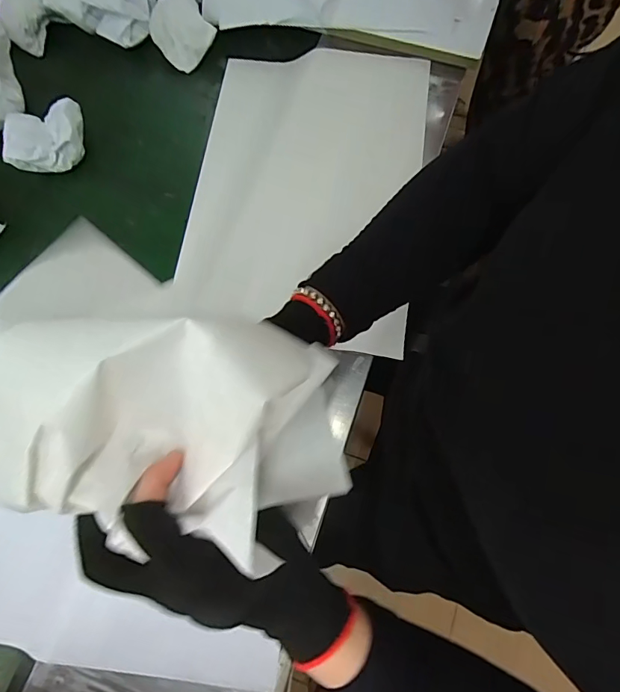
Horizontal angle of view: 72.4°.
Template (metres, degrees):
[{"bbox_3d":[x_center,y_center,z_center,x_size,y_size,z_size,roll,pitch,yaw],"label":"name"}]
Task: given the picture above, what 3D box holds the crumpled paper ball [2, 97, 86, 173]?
[{"bbox_3d":[-0.383,-0.302,0.621,0.113,0.063,0.085,-9,74,-1],"label":"crumpled paper ball"}]

